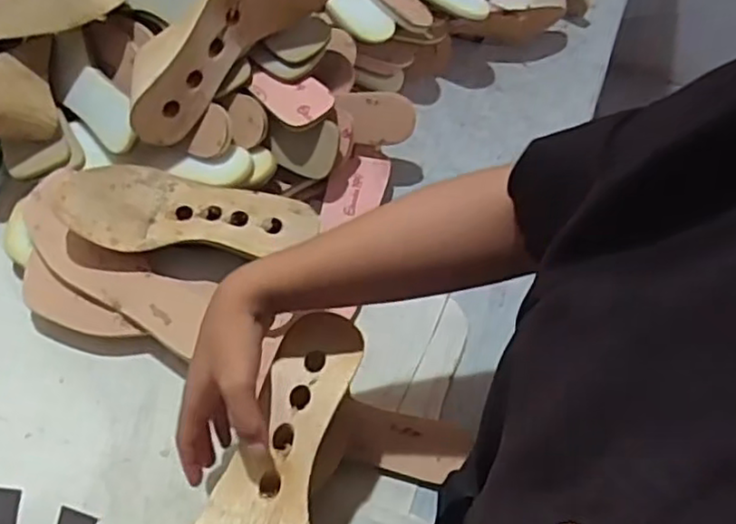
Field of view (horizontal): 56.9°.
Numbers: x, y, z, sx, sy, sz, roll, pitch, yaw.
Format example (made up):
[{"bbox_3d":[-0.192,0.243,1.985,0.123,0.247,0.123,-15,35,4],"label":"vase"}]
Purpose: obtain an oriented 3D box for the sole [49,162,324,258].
[{"bbox_3d":[-0.158,-0.048,0.611,0.220,0.043,0.078,6,60,1],"label":"sole"}]

